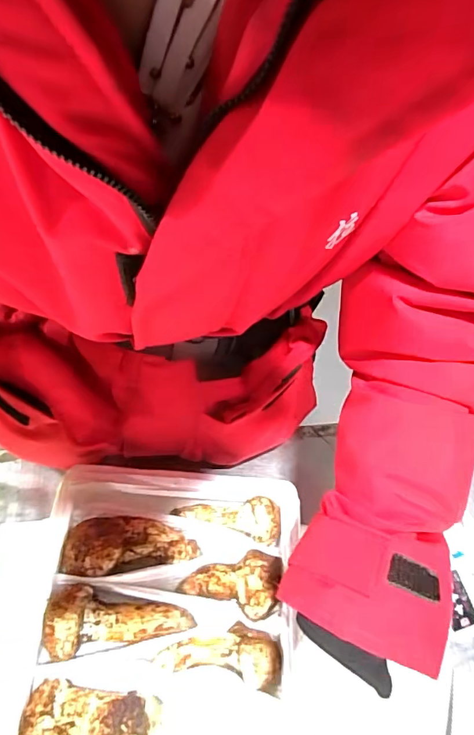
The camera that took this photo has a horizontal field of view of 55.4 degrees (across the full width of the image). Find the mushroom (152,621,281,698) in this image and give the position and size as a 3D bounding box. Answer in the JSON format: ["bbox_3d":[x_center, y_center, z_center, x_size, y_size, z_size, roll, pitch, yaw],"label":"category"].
[{"bbox_3d":[-0.016,0.238,0.372,0.102,0.027,0.044,-2,57,9],"label":"mushroom"}]

